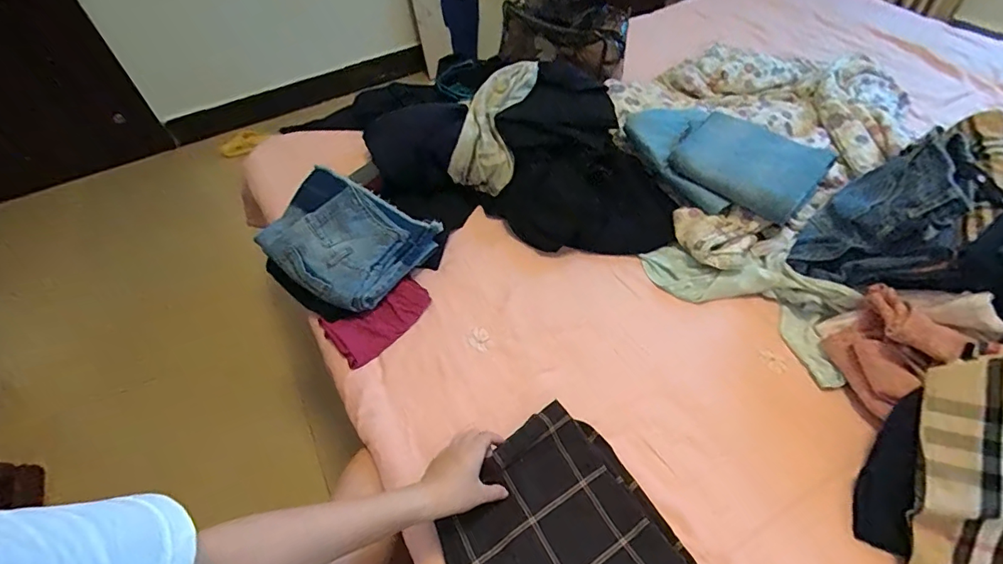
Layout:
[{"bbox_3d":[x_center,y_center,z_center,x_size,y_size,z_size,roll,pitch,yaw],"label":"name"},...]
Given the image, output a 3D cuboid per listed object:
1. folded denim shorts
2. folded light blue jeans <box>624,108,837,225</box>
[{"bbox_3d":[-0.280,-0.076,0.825,0.268,0.071,0.218,22,55,22],"label":"folded denim shorts"},{"bbox_3d":[0.403,-0.235,0.903,0.228,0.068,0.345,-35,56,-22],"label":"folded light blue jeans"}]

